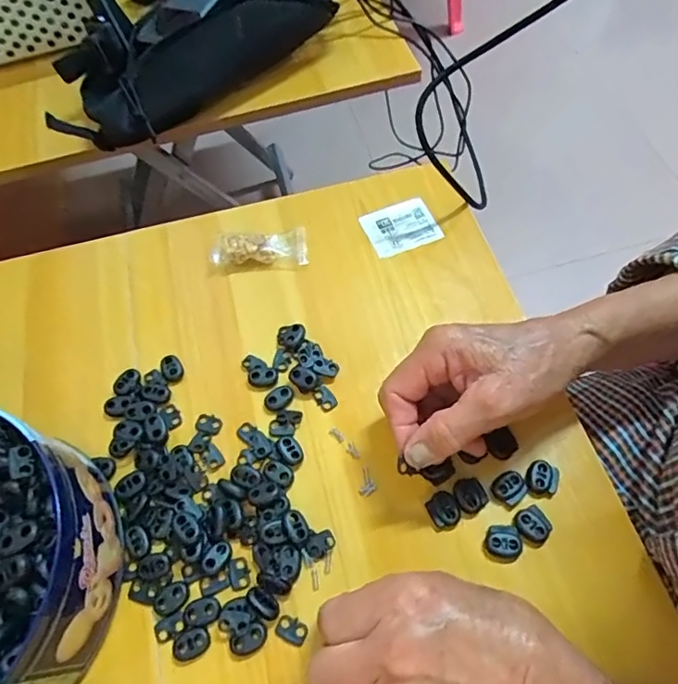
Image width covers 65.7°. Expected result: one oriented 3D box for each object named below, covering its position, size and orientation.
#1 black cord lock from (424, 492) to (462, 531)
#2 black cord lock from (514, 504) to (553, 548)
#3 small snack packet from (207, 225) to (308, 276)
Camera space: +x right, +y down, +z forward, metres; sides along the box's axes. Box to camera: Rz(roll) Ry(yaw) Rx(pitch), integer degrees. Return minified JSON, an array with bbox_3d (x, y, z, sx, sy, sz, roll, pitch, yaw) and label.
[{"bbox_3d":[0.067,0.106,0.333,0.020,0.009,0.022,-24,62,-10],"label":"black cord lock"},{"bbox_3d":[0.121,0.115,0.327,0.020,0.004,0.022,-26,63,-11],"label":"black cord lock"},{"bbox_3d":[-0.069,-0.080,0.439,0.083,0.014,0.036,-6,61,0],"label":"small snack packet"}]

